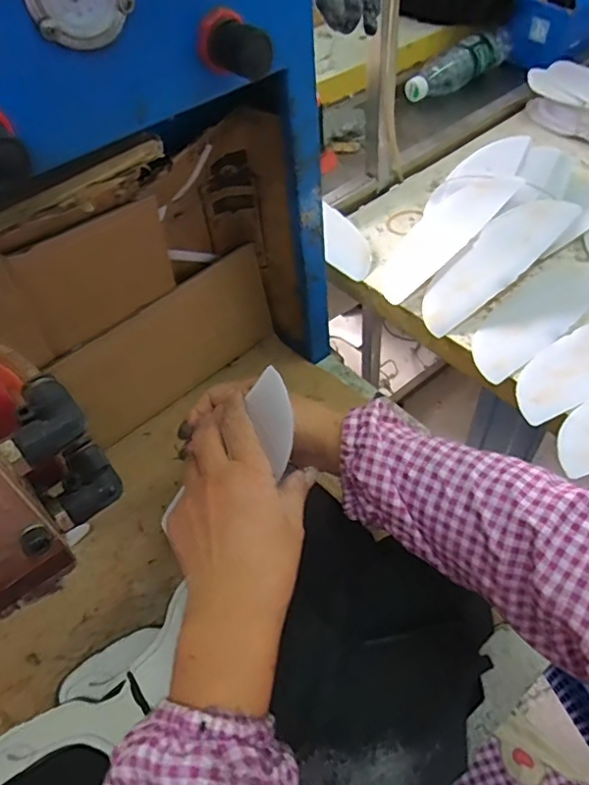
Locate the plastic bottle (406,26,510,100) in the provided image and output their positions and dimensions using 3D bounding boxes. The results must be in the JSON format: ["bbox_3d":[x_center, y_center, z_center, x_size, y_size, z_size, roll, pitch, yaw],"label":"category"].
[{"bbox_3d":[0.263,-0.537,0.905,0.224,0.063,0.067,-30,55,-17],"label":"plastic bottle"}]

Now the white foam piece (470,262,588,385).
[{"bbox_3d":[0.252,-0.081,0.572,0.206,0.006,0.067,-39,57,-20],"label":"white foam piece"}]

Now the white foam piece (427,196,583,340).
[{"bbox_3d":[0.212,-0.140,0.587,0.202,0.018,0.060,-42,57,0],"label":"white foam piece"}]

